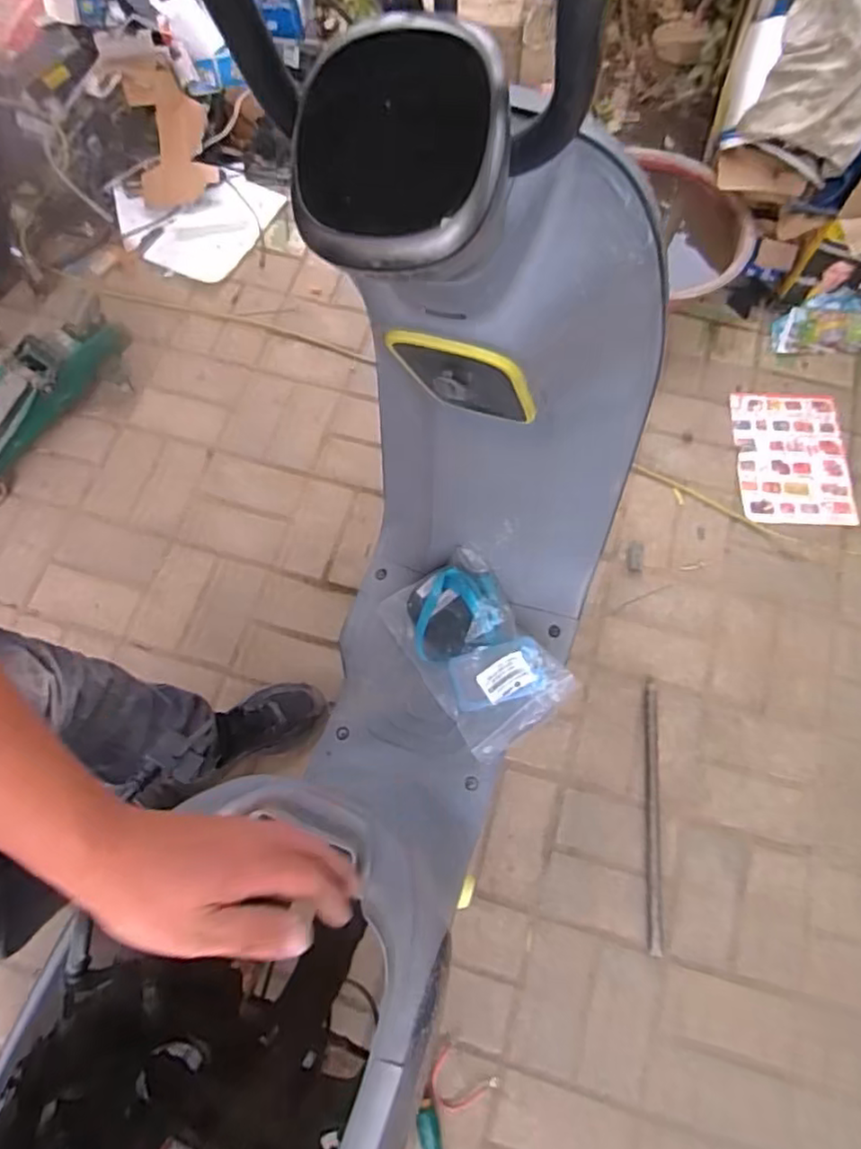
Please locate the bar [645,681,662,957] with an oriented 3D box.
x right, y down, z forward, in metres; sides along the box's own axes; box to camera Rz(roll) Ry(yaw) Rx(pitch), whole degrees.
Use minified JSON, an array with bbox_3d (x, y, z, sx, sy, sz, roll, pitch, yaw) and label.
[{"bbox_3d":[0.350,0.367,0.992,0.020,0.020,0.395,6,72,2],"label":"bar"}]

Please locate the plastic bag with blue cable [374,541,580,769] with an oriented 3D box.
[{"bbox_3d":[0.057,0.090,0.787,0.144,0.078,0.237,-32,74,-9],"label":"plastic bag with blue cable"}]

